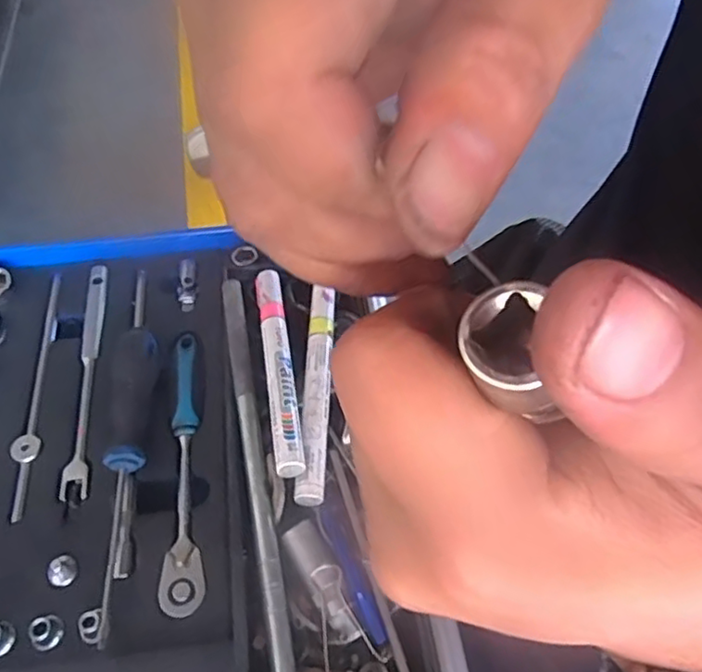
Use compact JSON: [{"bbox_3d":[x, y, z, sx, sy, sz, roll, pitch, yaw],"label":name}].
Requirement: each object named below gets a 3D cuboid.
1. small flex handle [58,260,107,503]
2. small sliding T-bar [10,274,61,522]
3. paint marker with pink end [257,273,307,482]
[{"bbox_3d":[-0.183,0.024,0.441,0.016,0.016,0.181,-6,53,-5],"label":"small flex handle"},{"bbox_3d":[-0.215,0.032,0.437,0.017,0.013,0.191,-8,53,-6],"label":"small sliding T-bar"},{"bbox_3d":[-0.042,0.015,0.368,0.016,0.013,0.142,-7,53,-6],"label":"paint marker with pink end"}]

